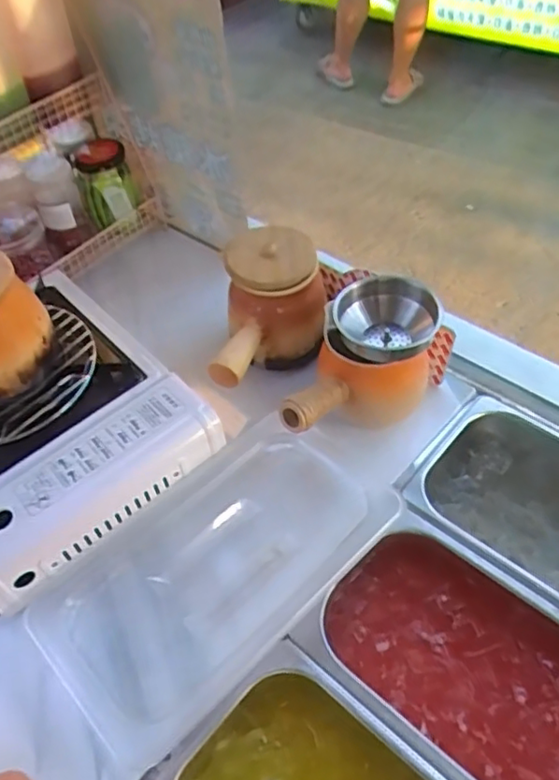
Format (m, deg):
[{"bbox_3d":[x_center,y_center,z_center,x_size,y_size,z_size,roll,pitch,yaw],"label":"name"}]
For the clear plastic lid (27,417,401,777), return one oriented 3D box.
[{"bbox_3d":[-0.050,0.160,0.576,0.328,0.034,0.177,-39,58,-23],"label":"clear plastic lid"}]

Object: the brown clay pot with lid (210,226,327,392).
[{"bbox_3d":[-0.007,-0.081,0.713,0.114,0.120,0.191,1,52,5],"label":"brown clay pot with lid"}]

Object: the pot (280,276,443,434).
[{"bbox_3d":[0.082,-0.015,0.641,0.120,0.119,0.169,19,56,19],"label":"pot"}]

